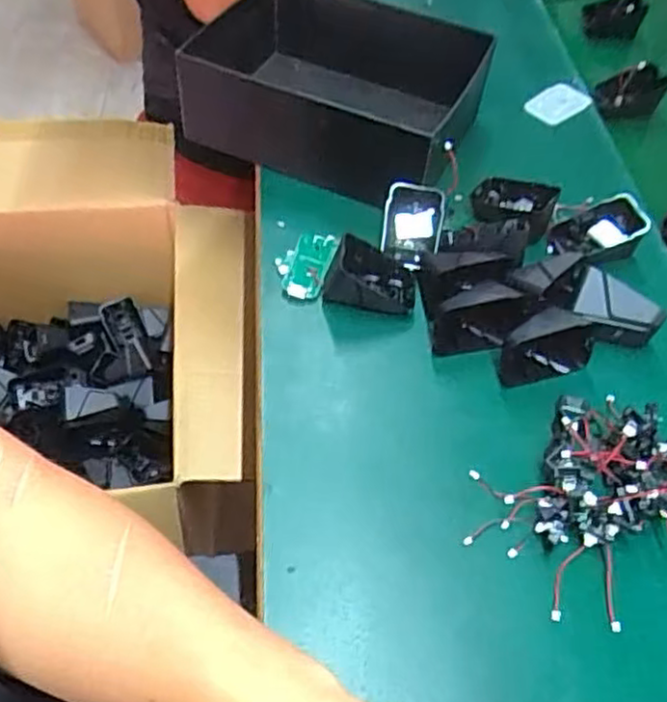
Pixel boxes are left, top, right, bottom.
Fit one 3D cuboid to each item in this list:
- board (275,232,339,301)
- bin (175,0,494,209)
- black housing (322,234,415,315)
[{"bbox_3d":[-0.023,-0.069,0.548,0.043,0.007,0.062,11,63,19],"label":"board"},{"bbox_3d":[-0.013,-0.242,0.632,0.272,0.090,0.189,17,53,10],"label":"bin"},{"bbox_3d":[0.029,-0.054,0.525,0.070,0.039,0.046,4,52,0],"label":"black housing"}]

